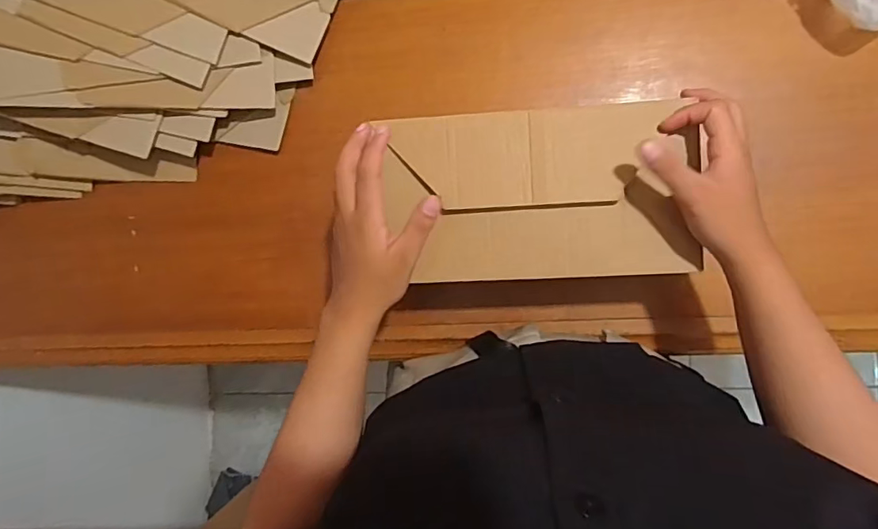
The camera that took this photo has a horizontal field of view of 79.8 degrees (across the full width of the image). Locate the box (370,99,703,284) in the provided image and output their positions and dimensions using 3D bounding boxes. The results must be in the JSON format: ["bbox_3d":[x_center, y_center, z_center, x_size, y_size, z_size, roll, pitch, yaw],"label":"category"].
[{"bbox_3d":[0.083,-0.057,0.437,0.243,0.028,0.137,-3,90,8],"label":"box"}]

